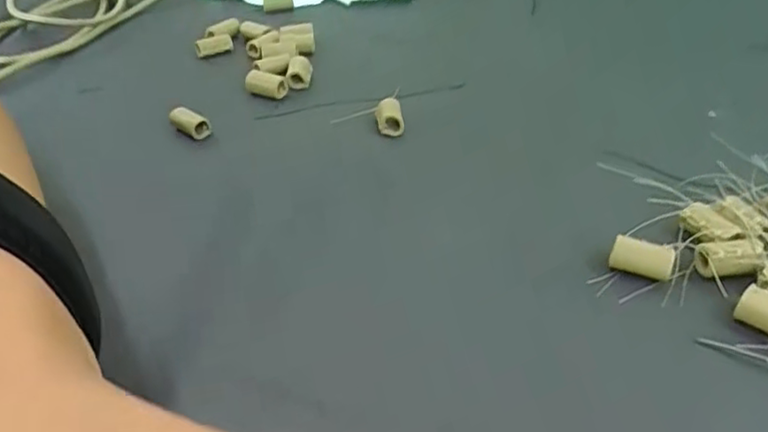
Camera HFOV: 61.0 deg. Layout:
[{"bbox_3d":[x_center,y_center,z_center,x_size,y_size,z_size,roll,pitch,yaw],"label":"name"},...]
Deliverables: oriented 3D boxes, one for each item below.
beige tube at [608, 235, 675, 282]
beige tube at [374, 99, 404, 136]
[{"bbox_3d":[0.090,0.015,0.228,0.021,0.011,0.010,11,42,18],"label":"beige tube"},{"bbox_3d":[0.002,-0.047,0.306,0.012,0.009,0.019,-7,40,-3],"label":"beige tube"}]

